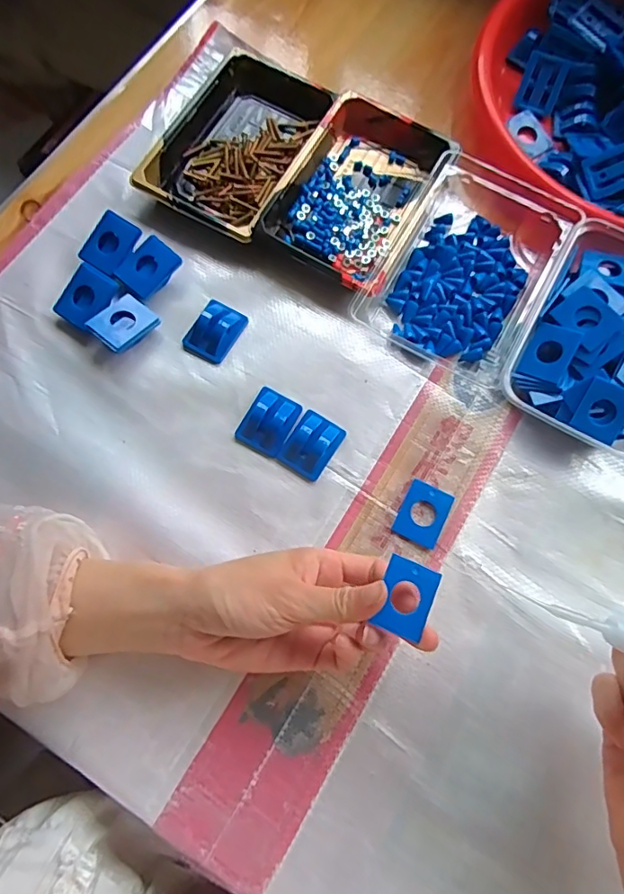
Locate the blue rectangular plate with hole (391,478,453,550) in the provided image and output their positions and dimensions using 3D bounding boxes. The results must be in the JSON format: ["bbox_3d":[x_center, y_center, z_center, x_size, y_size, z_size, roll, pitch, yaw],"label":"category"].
[{"bbox_3d":[0.078,0.047,0.362,0.032,0.004,0.041,26,75,6],"label":"blue rectangular plate with hole"}]

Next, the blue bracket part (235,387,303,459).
[{"bbox_3d":[-0.031,-0.019,0.375,0.035,0.011,0.045,26,76,6],"label":"blue bracket part"}]

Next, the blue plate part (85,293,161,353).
[{"bbox_3d":[-0.139,-0.091,0.383,0.033,0.008,0.041,45,77,-4],"label":"blue plate part"}]

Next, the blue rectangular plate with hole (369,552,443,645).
[{"bbox_3d":[0.054,0.085,0.294,0.031,0.004,0.039,24,82,-3],"label":"blue rectangular plate with hole"}]

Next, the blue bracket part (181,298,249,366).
[{"bbox_3d":[-0.074,-0.090,0.393,0.035,0.014,0.047,27,76,6],"label":"blue bracket part"}]

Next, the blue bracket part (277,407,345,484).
[{"bbox_3d":[0.001,-0.003,0.370,0.034,0.017,0.045,30,76,7],"label":"blue bracket part"}]

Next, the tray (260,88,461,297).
[{"bbox_3d":[0.037,-0.206,0.415,0.106,0.029,0.160,28,76,6],"label":"tray"}]

